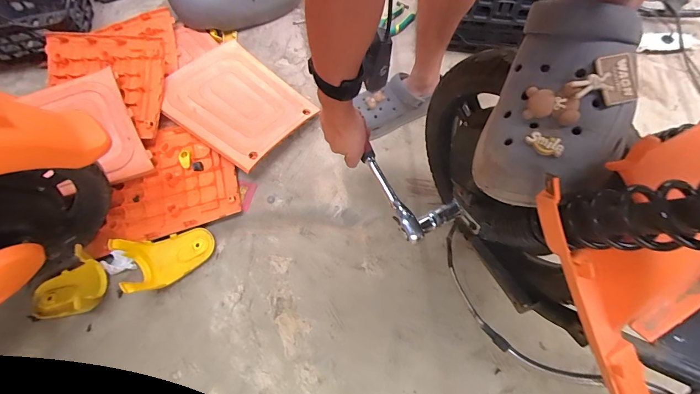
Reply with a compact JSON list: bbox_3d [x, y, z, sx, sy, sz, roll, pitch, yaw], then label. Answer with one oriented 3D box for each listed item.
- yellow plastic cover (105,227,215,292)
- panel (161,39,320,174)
[{"bbox_3d":[-0.353,0.115,0.630,0.154,0.080,0.107,-22,68,-6],"label":"yellow plastic cover"},{"bbox_3d":[-0.268,-0.232,0.767,0.334,0.031,0.252,36,65,16],"label":"panel"}]

